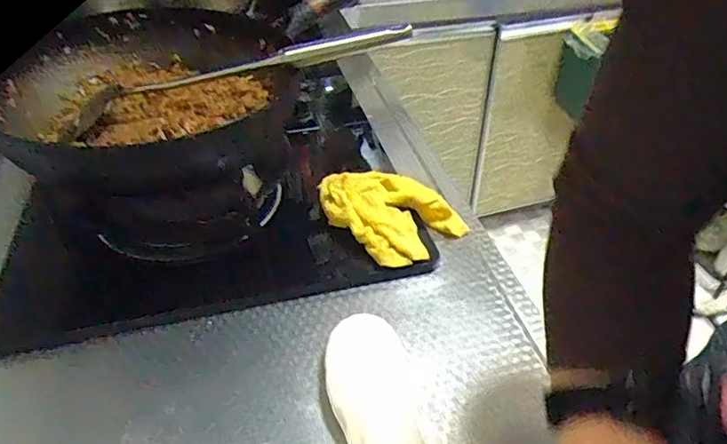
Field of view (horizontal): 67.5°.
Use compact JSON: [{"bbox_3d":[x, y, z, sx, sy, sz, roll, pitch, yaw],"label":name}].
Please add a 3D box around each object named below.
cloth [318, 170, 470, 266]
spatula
[{"bbox_3d":[0.026,-0.018,0.603,0.127,0.044,0.163,-30,48,-30],"label":"cloth"},{"bbox_3d":[-0.123,-0.147,0.543,0.346,0.029,0.060,-14,40,4],"label":"spatula"}]

